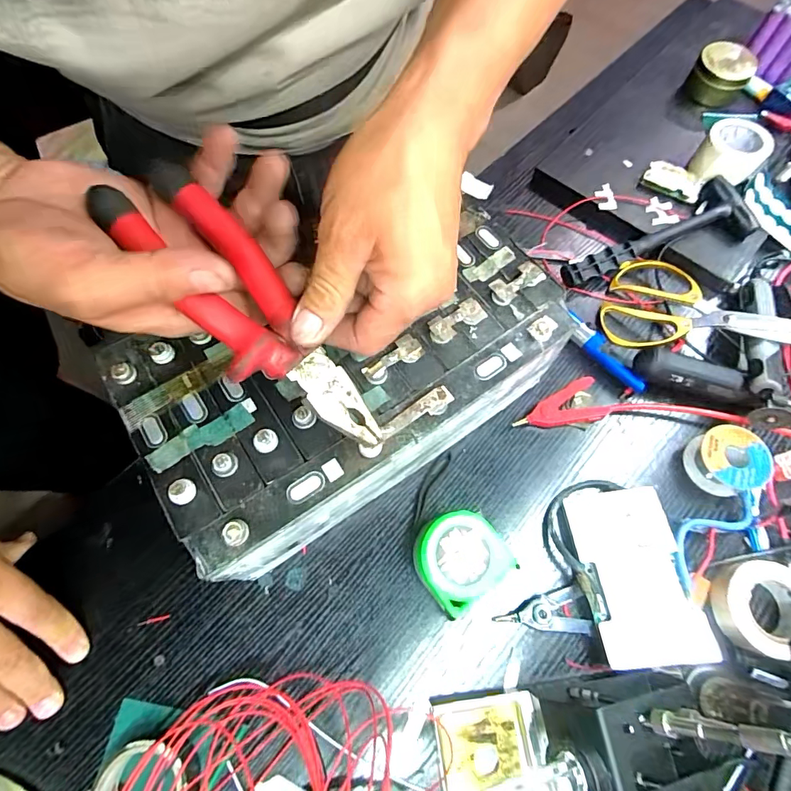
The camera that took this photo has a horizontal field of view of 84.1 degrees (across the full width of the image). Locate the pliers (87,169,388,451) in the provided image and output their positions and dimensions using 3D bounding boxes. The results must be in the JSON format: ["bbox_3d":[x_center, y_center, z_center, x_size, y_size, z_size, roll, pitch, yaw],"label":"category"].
[{"bbox_3d":[-0.080,-0.042,0.249,0.054,0.028,0.188,-42,97,-15],"label":"pliers"}]

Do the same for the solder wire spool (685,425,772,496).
[{"bbox_3d":[0.279,0.056,0.371,0.048,0.035,0.050,0,67,0],"label":"solder wire spool"}]

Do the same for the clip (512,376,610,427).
[{"bbox_3d":[0.147,0.013,0.398,0.083,0.015,0.039,-16,69,-7],"label":"clip"}]

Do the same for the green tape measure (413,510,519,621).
[{"bbox_3d":[0.045,0.122,0.333,0.063,0.041,0.062,-35,72,-14],"label":"green tape measure"}]

